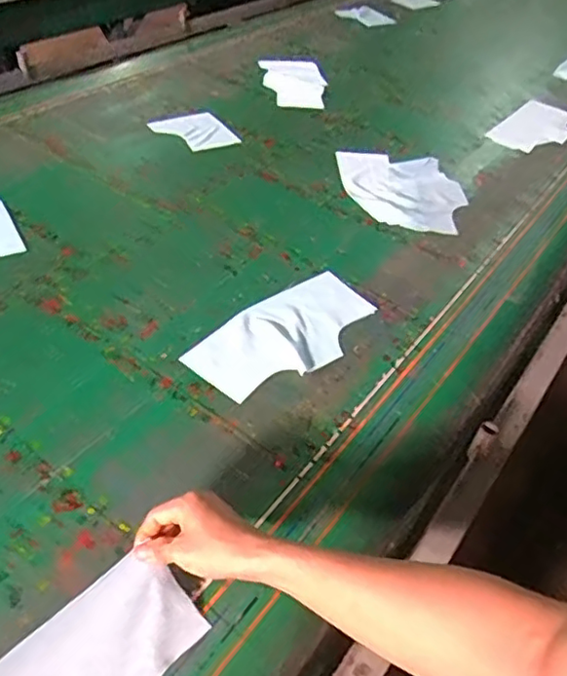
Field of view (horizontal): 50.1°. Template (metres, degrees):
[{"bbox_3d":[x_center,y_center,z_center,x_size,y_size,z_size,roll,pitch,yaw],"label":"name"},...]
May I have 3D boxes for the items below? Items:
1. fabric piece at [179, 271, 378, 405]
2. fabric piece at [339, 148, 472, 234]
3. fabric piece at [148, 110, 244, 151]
[{"bbox_3d":[0.010,-0.009,0.874,0.288,0.013,0.145,-30,54,-31],"label":"fabric piece"},{"bbox_3d":[0.236,-0.291,1.191,0.235,0.022,0.261,2,44,-3],"label":"fabric piece"},{"bbox_3d":[-0.188,-0.449,1.308,0.139,0.007,0.163,-24,51,-27],"label":"fabric piece"}]

